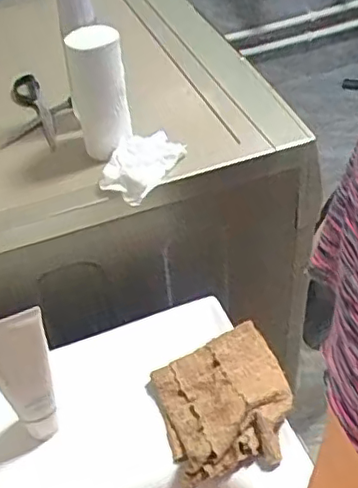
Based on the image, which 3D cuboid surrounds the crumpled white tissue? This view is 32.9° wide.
[{"bbox_3d":[-0.042,-0.084,0.637,0.059,0.026,0.098,23,51,26],"label":"crumpled white tissue"}]

